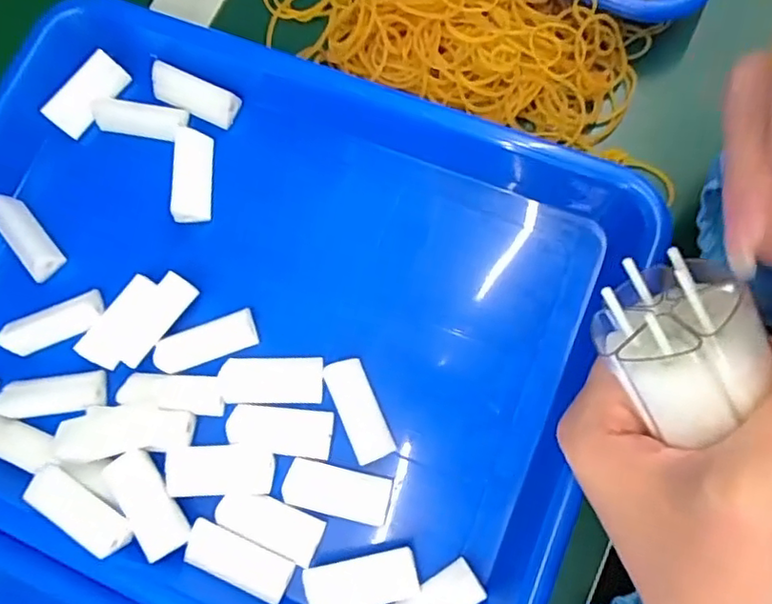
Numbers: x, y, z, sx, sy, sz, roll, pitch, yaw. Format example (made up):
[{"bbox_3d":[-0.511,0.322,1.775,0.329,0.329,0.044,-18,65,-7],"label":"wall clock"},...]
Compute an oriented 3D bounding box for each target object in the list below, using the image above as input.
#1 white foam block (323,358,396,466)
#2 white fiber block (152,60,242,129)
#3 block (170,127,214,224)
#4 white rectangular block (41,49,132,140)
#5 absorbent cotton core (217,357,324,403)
[{"bbox_3d":[-0.012,0.048,0.265,0.017,0.009,0.046,-25,76,-1],"label":"white foam block"},{"bbox_3d":[-0.100,-0.108,0.307,0.047,0.011,0.017,23,80,10],"label":"white fiber block"},{"bbox_3d":[-0.097,-0.064,0.298,0.017,0.015,0.047,-3,77,5],"label":"block"},{"bbox_3d":[-0.156,-0.109,0.311,0.019,0.014,0.045,35,83,12],"label":"white rectangular block"},{"bbox_3d":[-0.053,0.036,0.275,0.048,0.005,0.021,-1,77,5],"label":"absorbent cotton core"}]

